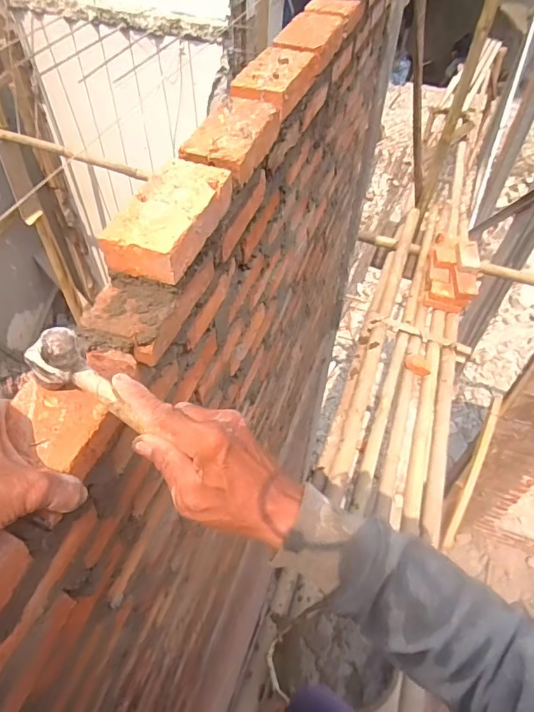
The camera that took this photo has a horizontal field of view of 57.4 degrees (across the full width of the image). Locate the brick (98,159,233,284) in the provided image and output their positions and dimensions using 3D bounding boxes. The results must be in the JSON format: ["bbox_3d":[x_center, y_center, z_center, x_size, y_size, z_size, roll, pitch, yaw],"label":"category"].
[{"bbox_3d":[-0.098,-0.143,0.497,0.077,0.036,0.148,16,52,10],"label":"brick"}]

